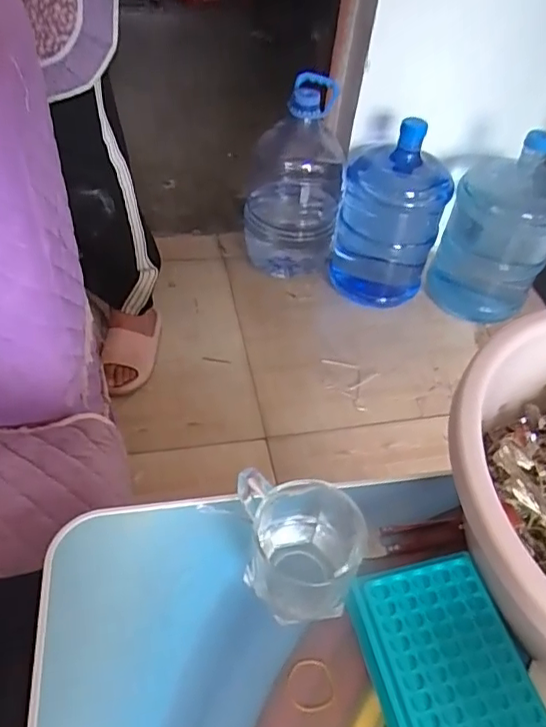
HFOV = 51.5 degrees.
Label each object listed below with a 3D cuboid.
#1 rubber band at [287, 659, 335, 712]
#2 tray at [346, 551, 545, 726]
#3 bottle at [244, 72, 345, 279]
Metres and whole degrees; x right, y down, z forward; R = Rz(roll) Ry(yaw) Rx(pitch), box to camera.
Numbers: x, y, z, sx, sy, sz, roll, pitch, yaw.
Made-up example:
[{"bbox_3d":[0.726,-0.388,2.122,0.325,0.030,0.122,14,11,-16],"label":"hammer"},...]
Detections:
[{"bbox_3d":[0.025,0.216,0.379,0.031,0.004,0.030,1,56,-2],"label":"rubber band"},{"bbox_3d":[0.112,0.200,0.372,0.095,0.028,0.128,-9,49,-14],"label":"tray"},{"bbox_3d":[0.047,-0.437,1.389,0.217,0.441,0.212,1,48,-6],"label":"bottle"}]

